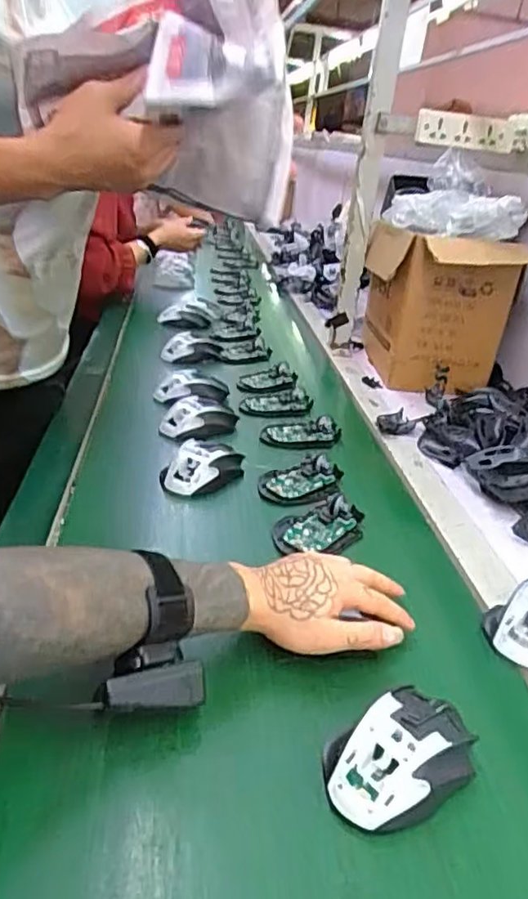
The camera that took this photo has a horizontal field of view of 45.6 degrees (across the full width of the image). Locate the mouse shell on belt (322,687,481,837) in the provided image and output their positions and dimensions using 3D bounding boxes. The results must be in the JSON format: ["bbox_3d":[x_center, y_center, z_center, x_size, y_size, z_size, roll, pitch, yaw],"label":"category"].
[{"bbox_3d":[0.092,0.205,0.420,0.105,0.038,0.068,-13,32,-33],"label":"mouse shell on belt"}]

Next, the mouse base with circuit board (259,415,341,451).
[{"bbox_3d":[0.053,-0.027,0.876,0.105,0.025,0.062,-6,28,-22],"label":"mouse base with circuit board"}]

